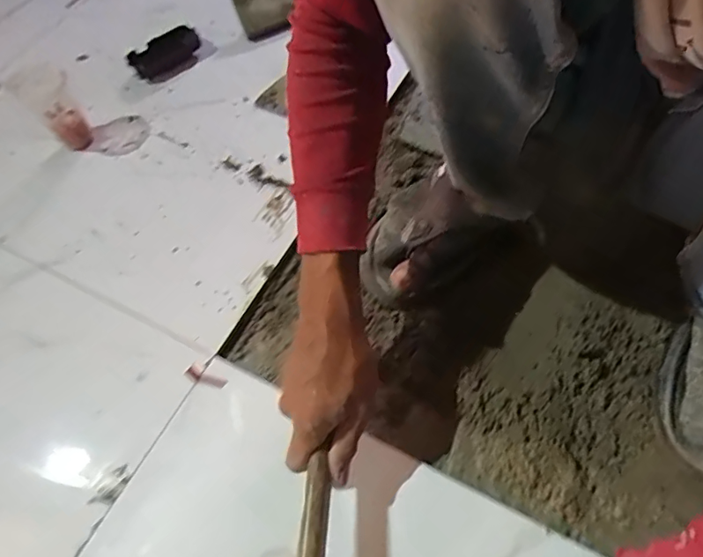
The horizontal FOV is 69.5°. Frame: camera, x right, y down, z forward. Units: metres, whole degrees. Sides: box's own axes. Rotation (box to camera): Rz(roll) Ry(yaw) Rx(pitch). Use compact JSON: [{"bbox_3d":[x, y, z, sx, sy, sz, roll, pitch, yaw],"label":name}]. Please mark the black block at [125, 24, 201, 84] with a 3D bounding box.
[{"bbox_3d":[-0.275,-0.341,0.767,0.065,0.034,0.118,29,66,19],"label":"black block"}]

